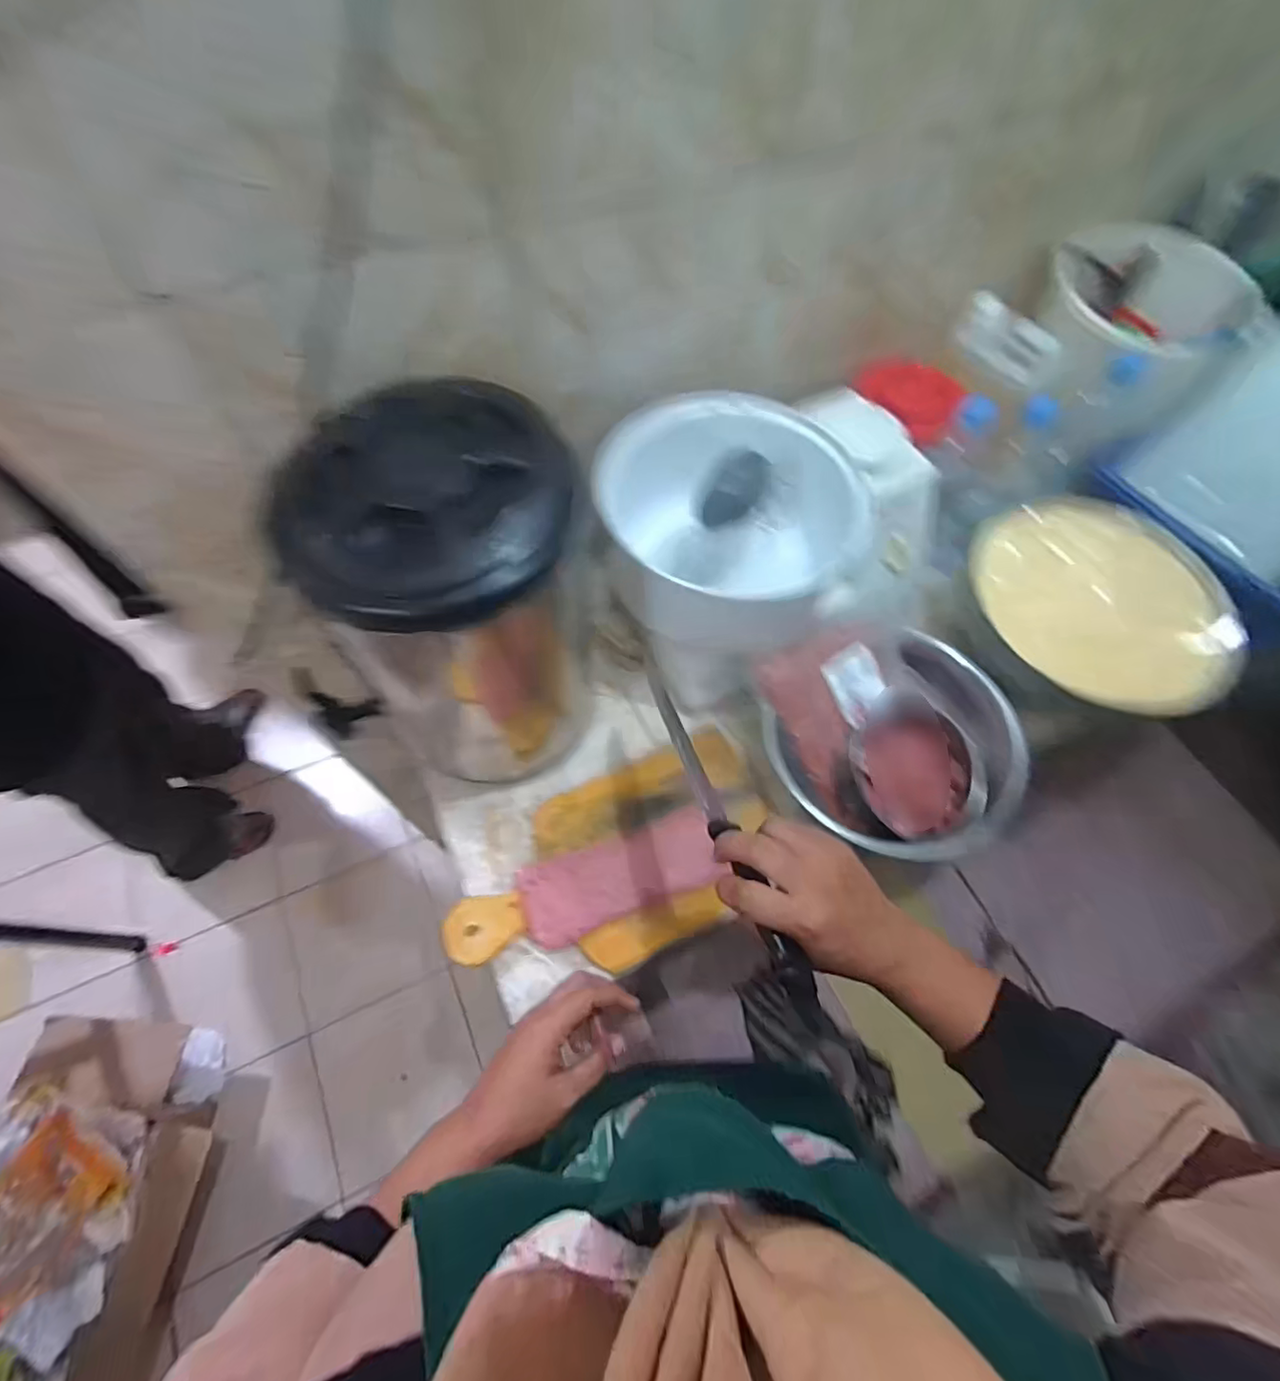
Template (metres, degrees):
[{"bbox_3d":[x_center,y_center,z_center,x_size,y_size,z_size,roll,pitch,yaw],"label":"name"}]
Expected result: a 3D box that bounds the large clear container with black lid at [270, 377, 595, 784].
[{"bbox_3d":[-0.143,-0.064,0.550,0.190,0.350,0.182,-6,62,-6],"label":"large clear container with black lid"}]

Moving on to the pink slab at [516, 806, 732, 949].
[{"bbox_3d":[-0.018,0.187,0.610,0.198,0.015,0.076,-18,64,-12],"label":"pink slab"}]

